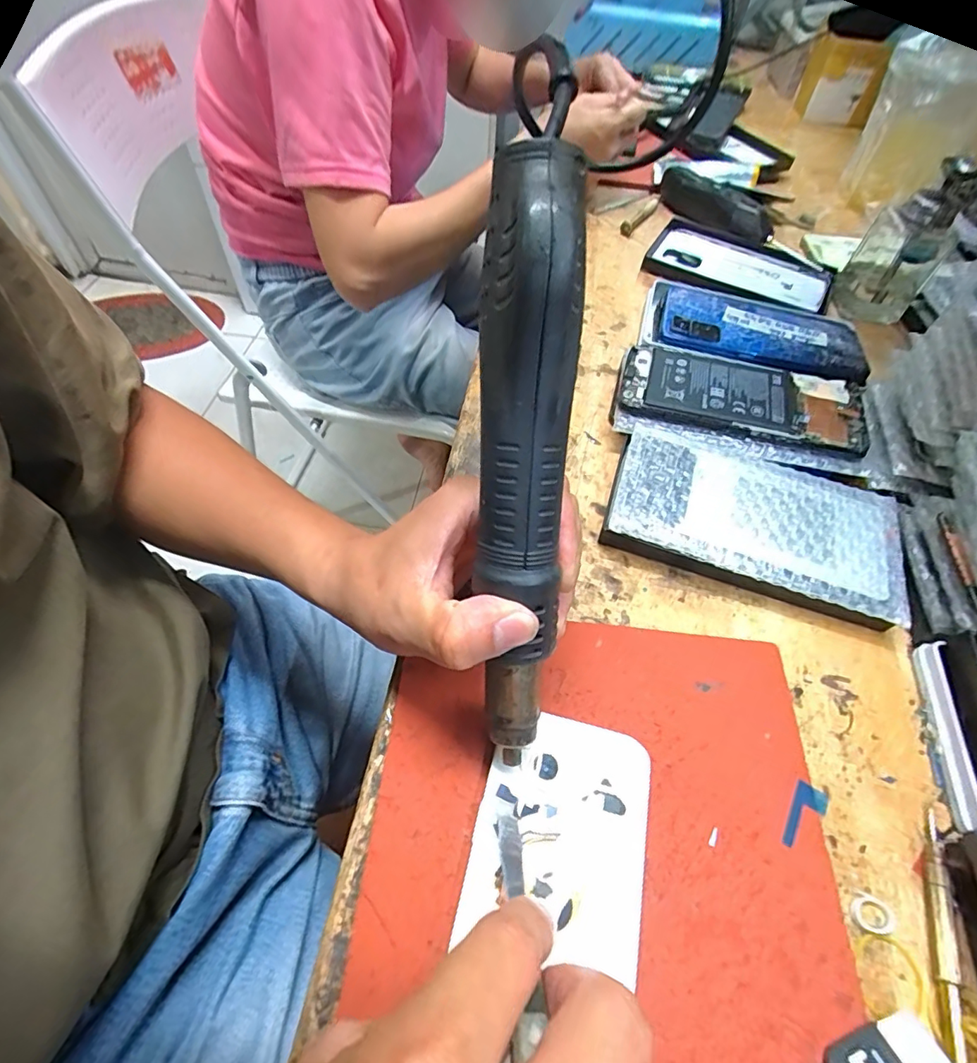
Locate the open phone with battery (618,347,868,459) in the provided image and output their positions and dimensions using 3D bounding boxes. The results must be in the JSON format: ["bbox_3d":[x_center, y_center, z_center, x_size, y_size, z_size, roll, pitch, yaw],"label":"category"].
[{"bbox_3d":[0.174,-0.094,0.360,0.157,0.016,0.070,15,59,9],"label":"open phone with battery"}]

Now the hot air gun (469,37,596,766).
[{"bbox_3d":[0.013,-0.018,0.202,0.035,0.223,0.048,3,16,1],"label":"hot air gun"}]

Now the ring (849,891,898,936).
[{"bbox_3d":[0.162,0.161,0.218,0.016,0.004,0.013,26,58,14],"label":"ring"}]

